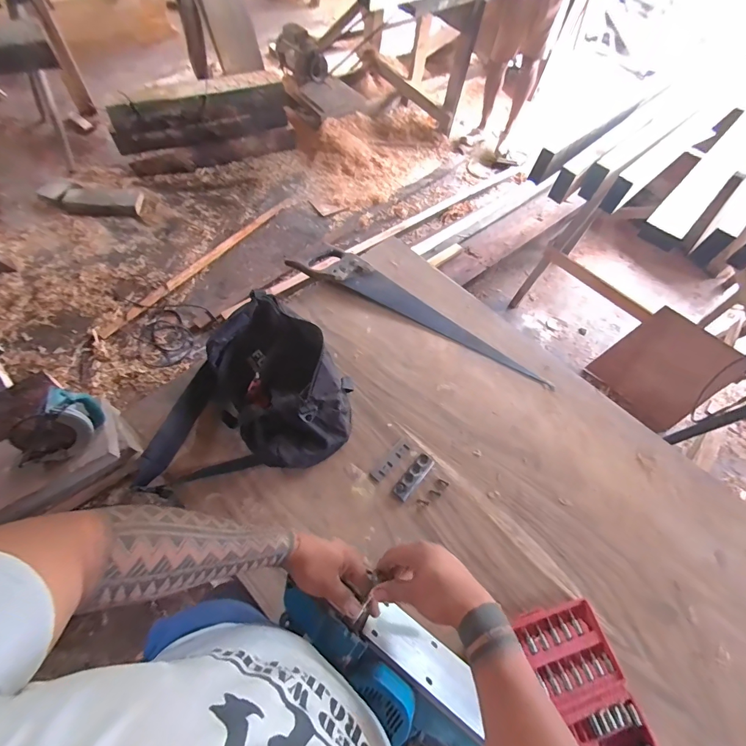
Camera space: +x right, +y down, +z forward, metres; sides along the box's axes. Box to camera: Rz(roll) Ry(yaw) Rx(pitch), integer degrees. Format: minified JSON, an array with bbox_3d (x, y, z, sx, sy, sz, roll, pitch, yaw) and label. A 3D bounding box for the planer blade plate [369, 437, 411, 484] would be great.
[{"bbox_3d":[0.039,0.183,0.773,0.028,0.004,0.108,40,66,16],"label":"planer blade plate"}]

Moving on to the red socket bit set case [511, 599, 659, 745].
[{"bbox_3d":[0.358,0.520,0.602,0.158,0.033,0.261,-18,64,-13],"label":"red socket bit set case"}]

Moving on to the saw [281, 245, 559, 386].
[{"bbox_3d":[0.118,-0.164,0.930,0.689,0.031,0.103,27,63,10],"label":"saw"}]

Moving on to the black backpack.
[{"bbox_3d":[-0.241,0.082,0.729,0.323,0.127,0.418,36,65,15],"label":"black backpack"}]

